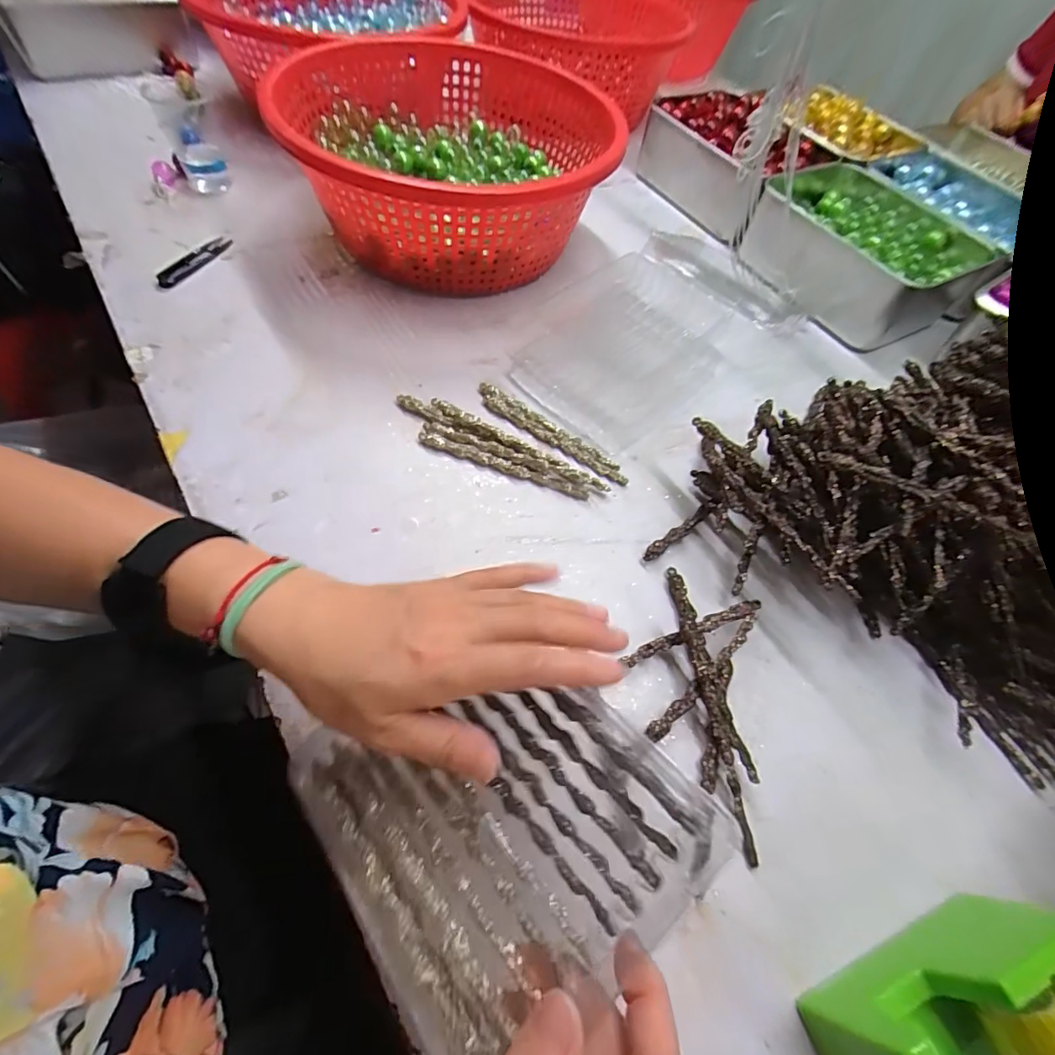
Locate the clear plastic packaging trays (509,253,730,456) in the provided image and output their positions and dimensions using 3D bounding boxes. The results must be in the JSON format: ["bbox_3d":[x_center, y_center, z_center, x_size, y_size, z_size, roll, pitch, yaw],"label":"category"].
[{"bbox_3d":[0.103,-0.184,0.514,0.154,0.039,0.223,38,61,16],"label":"clear plastic packaging trays"}]

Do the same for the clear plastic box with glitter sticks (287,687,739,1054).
[{"bbox_3d":[-0.017,0.134,0.246,0.148,0.020,0.169,-42,54,-13],"label":"clear plastic box with glitter sticks"}]

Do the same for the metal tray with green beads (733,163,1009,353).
[{"bbox_3d":[0.402,-0.342,0.624,0.212,0.083,0.236,-22,63,-20],"label":"metal tray with green beads"}]

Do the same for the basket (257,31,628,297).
[{"bbox_3d":[-0.083,-0.407,0.579,0.349,0.136,0.365,-2,58,-9],"label":"basket"}]

